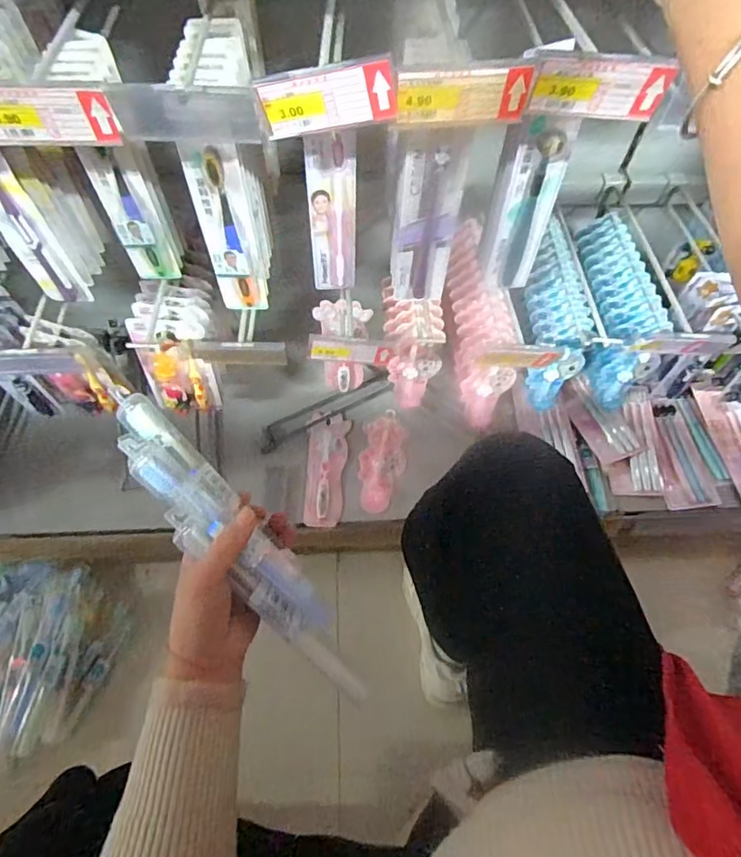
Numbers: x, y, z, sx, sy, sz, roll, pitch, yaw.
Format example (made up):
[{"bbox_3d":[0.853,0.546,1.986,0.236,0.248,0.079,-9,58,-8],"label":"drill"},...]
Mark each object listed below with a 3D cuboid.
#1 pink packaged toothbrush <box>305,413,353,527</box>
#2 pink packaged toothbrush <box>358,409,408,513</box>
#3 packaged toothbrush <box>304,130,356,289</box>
[{"bbox_3d":[-0.076,0.063,0.865,0.069,0.008,0.208,6,59,1],"label":"pink packaged toothbrush"},{"bbox_3d":[0.021,0.054,0.872,0.078,0.028,0.181,4,59,0],"label":"pink packaged toothbrush"},{"bbox_3d":[-0.038,-0.208,0.529,0.048,0.185,0.023,0,59,-2],"label":"packaged toothbrush"}]

